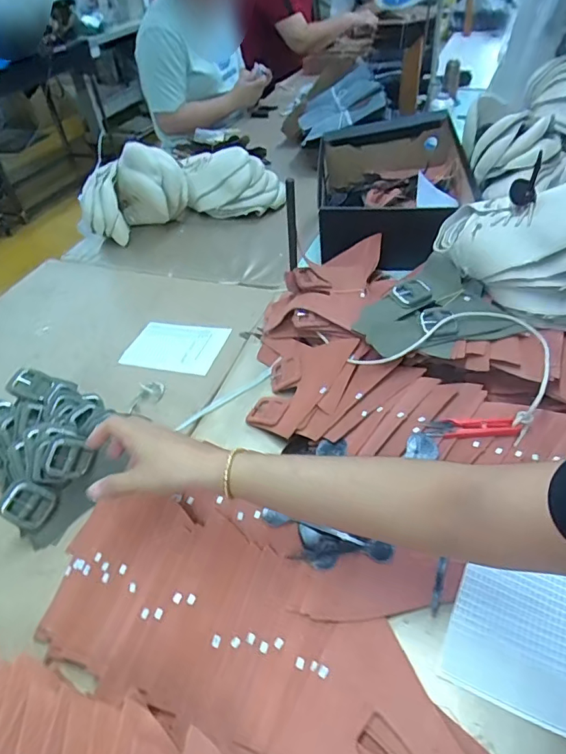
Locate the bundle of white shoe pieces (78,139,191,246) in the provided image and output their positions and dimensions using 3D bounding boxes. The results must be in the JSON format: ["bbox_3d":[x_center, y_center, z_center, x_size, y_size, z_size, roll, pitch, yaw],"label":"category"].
[{"bbox_3d":[-0.308,-0.377,1.017,0.216,0.173,0.110,-18,44,-11],"label":"bundle of white shoe pieces"}]

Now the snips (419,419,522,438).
[{"bbox_3d":[0.214,0.058,0.556,0.100,0.006,0.024,-3,58,11],"label":"snips"}]

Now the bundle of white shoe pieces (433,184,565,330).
[{"bbox_3d":[0.320,-0.163,0.632,0.244,0.119,0.126,14,47,21],"label":"bundle of white shoe pieces"}]

